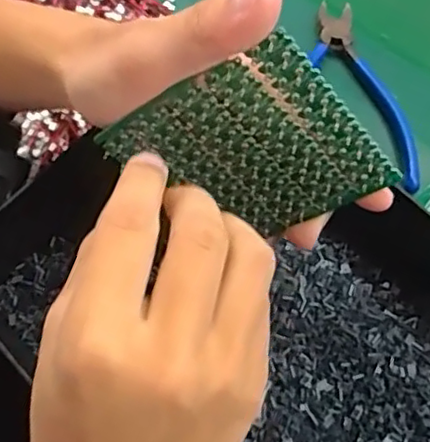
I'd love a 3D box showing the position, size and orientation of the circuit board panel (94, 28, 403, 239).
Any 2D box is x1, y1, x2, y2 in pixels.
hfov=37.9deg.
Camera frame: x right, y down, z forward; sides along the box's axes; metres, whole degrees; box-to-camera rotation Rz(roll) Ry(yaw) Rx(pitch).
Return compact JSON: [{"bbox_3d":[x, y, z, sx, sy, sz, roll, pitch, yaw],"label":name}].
[{"bbox_3d":[0.013,-0.025,0.241,0.077,0.085,0.004,43,39,-29],"label":"circuit board panel"}]

